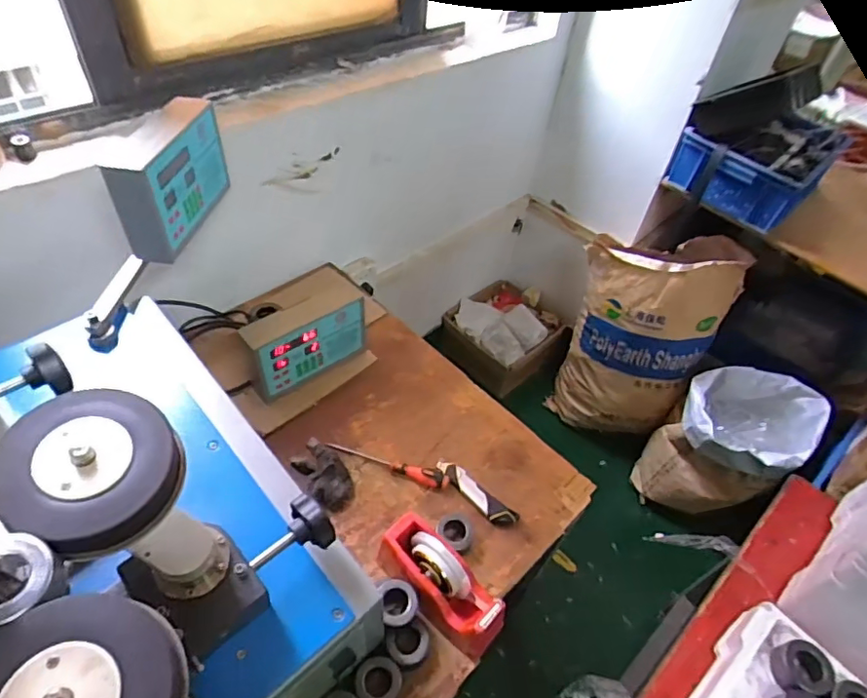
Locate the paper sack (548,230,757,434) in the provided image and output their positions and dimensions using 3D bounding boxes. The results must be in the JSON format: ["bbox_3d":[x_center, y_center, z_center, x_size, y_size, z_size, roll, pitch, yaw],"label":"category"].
[{"bbox_3d":[0.590,-0.022,1.631,0.396,0.595,0.263,17,49,9],"label":"paper sack"}]

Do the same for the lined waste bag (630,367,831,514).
[{"bbox_3d":[0.841,0.279,1.590,0.362,0.344,0.327,21,49,12],"label":"lined waste bag"}]

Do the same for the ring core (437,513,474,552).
[{"bbox_3d":[0.034,0.283,0.858,0.060,0.026,0.058,3,48,-4],"label":"ring core"}]

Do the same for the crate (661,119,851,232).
[{"bbox_3d":[0.838,-0.492,1.416,0.308,0.166,0.409,38,55,25],"label":"crate"}]

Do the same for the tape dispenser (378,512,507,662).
[{"bbox_3d":[0.011,0.335,0.788,0.080,0.101,0.203,-33,59,-30],"label":"tape dispenser"}]

